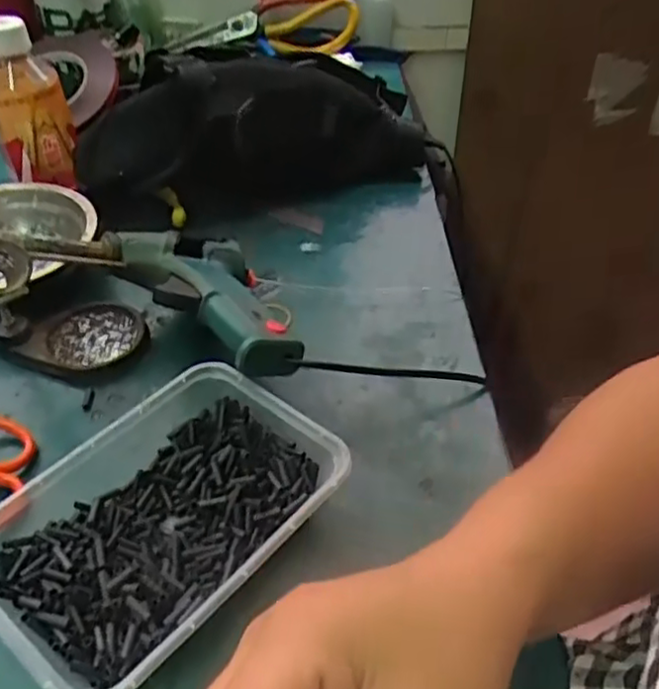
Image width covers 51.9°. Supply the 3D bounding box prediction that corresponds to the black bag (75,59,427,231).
[{"bbox_3d":[-0.054,-0.163,0.536,0.263,0.101,0.076,-18,47,-20],"label":"black bag"}]

